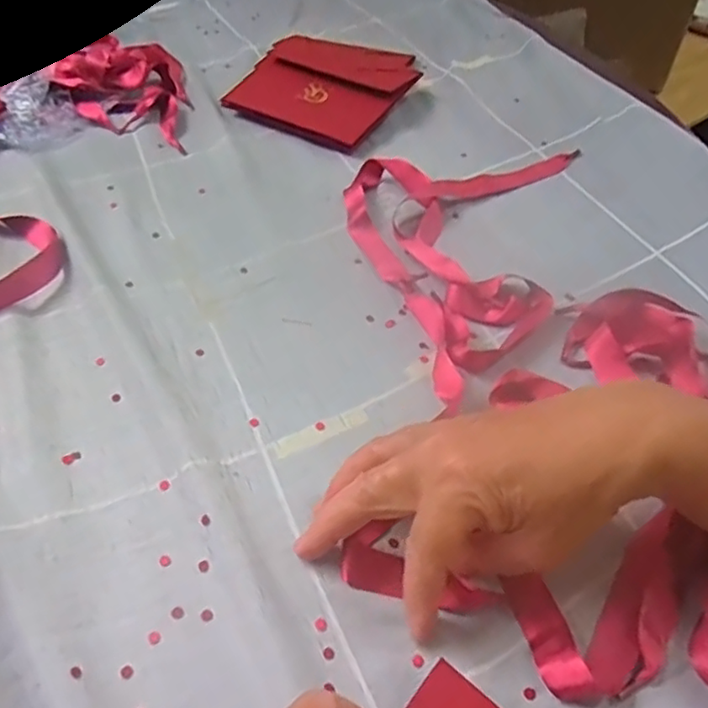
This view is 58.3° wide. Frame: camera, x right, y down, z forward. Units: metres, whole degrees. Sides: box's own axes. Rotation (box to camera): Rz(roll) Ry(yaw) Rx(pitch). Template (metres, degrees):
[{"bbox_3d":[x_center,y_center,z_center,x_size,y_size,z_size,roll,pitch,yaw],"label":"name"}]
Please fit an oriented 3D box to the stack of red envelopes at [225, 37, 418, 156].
[{"bbox_3d":[-0.022,-0.269,0.623,0.153,0.032,0.178,22,51,18],"label":"stack of red envelopes"}]

